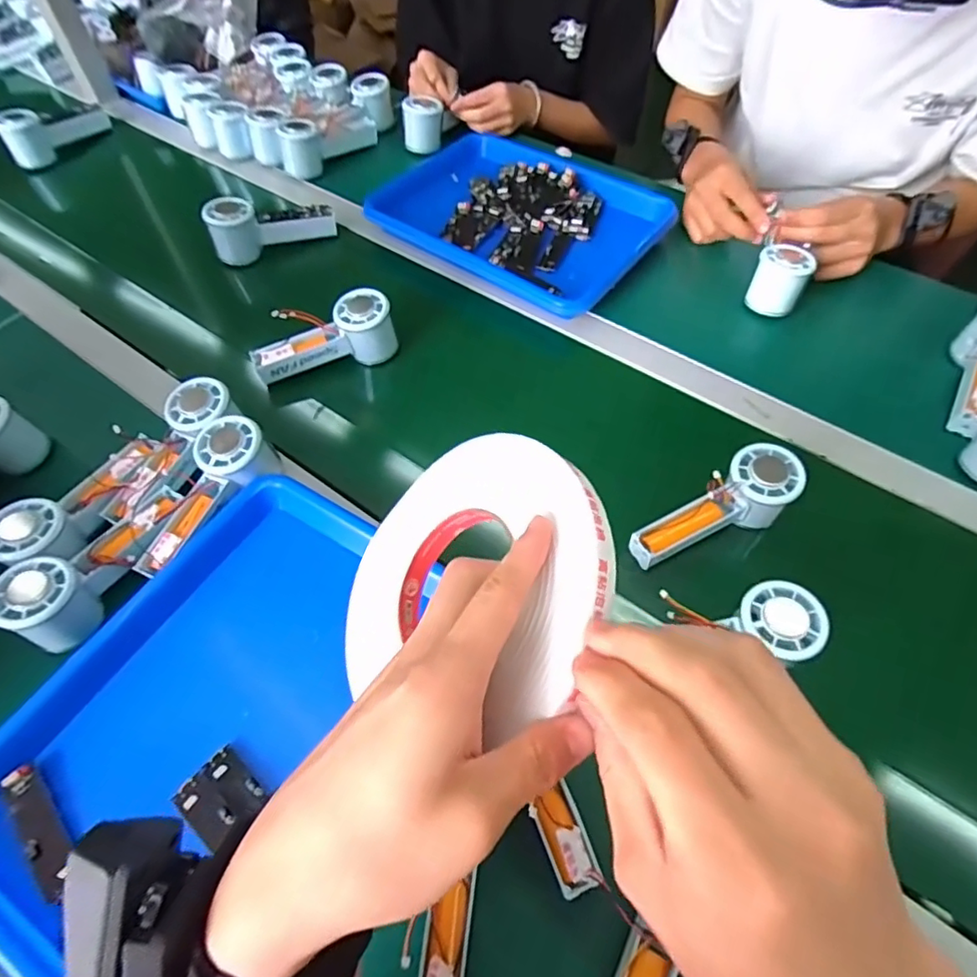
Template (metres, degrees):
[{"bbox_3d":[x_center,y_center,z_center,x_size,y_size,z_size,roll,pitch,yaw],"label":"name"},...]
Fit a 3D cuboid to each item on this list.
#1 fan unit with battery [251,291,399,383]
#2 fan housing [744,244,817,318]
[{"bbox_3d":[-0.175,-0.161,0.610,0.146,0.067,0.043,-16,59,-8],"label":"fan unit with battery"},{"bbox_3d":[0.323,-0.233,0.640,0.057,0.059,0.052,23,61,15],"label":"fan housing"}]

